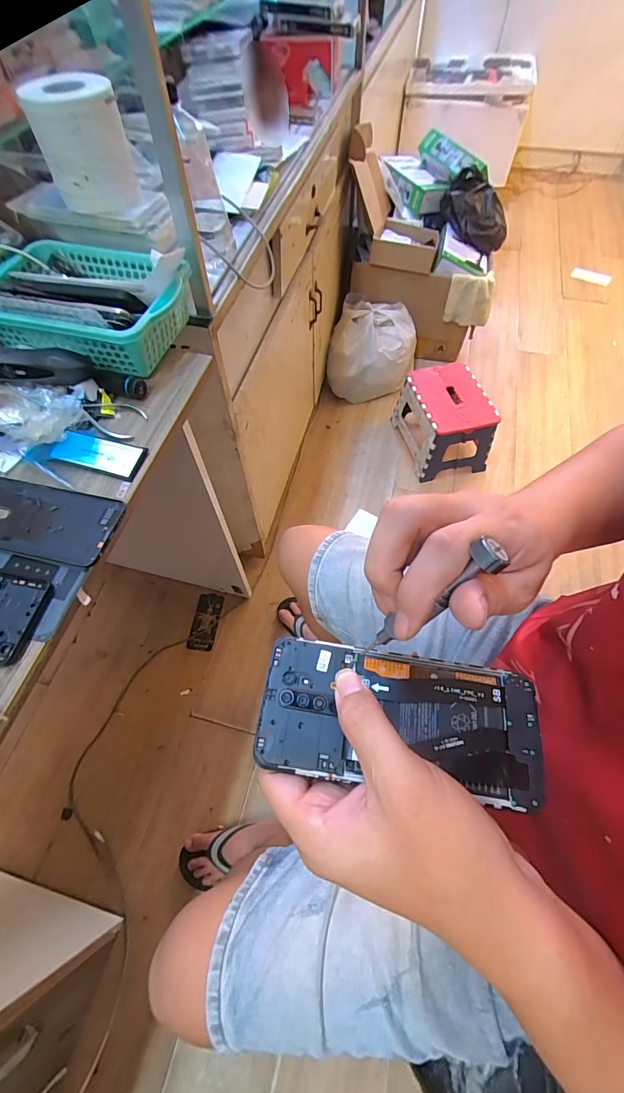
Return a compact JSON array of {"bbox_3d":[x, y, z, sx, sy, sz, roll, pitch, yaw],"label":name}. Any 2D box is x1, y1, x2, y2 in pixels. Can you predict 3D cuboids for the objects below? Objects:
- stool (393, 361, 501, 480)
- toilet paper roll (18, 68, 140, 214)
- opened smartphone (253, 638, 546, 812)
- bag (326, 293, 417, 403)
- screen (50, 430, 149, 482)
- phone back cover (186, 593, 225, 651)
[{"bbox_3d":[0.422,-0.399,1.320,0.223,0.224,0.282,-13,62,-7],"label":"stool"},{"bbox_3d":[-0.265,-0.468,0.478,0.097,0.098,0.093,-21,63,-10],"label":"toilet paper roll"},{"bbox_3d":[0.051,0.097,0.235,0.156,0.004,0.071,7,61,2],"label":"opened smartphone"},{"bbox_3d":[0.218,-0.694,1.464,0.291,0.223,0.275,19,63,10],"label":"bag"},{"bbox_3d":[-0.225,-0.099,0.433,0.092,0.009,0.041,16,67,4],"label":"screen"},{"bbox_3d":[-0.293,0.206,1.126,0.070,0.012,0.162,6,61,4],"label":"phone back cover"}]

